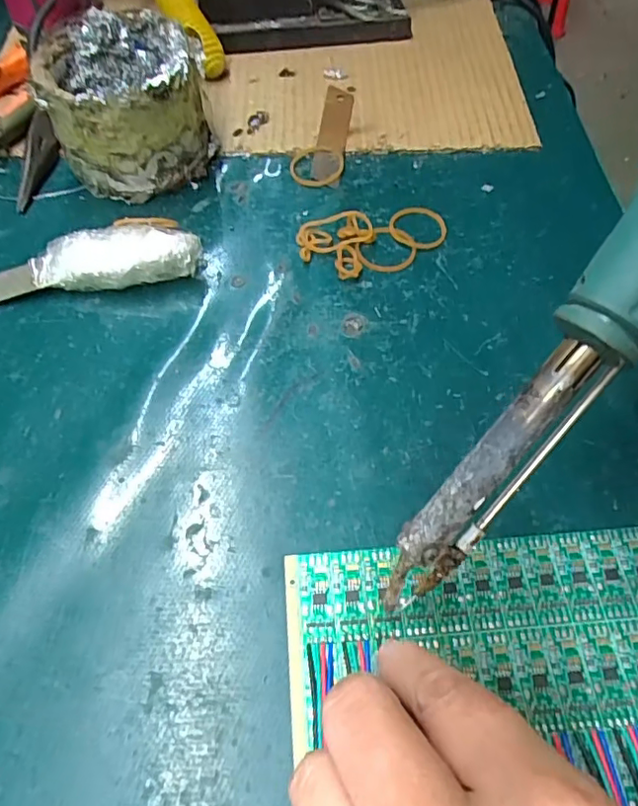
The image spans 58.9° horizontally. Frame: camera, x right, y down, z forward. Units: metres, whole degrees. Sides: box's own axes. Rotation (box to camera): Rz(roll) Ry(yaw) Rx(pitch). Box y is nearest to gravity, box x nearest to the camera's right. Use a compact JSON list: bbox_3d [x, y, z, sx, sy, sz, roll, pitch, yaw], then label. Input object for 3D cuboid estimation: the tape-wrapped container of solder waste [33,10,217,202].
[{"bbox_3d":[-0.107,-0.167,0.309,0.080,0.079,0.075,-24,61,-13],"label":"tape-wrapped container of solder waste"}]

